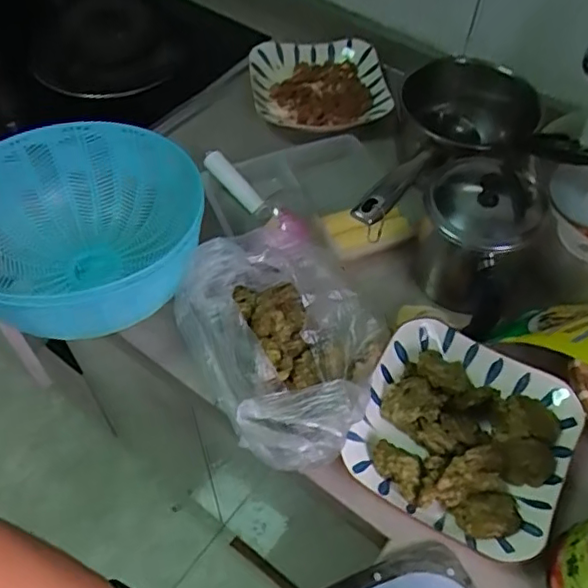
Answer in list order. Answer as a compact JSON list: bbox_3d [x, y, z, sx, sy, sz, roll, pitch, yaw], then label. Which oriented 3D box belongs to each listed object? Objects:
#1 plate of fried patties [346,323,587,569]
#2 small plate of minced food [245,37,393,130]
[{"bbox_3d":[0.155,0.116,0.525,0.177,0.041,0.183,25,57,15],"label":"plate of fried patties"},{"bbox_3d":[0.036,-0.293,0.834,0.187,0.037,0.190,-4,55,-5],"label":"small plate of minced food"}]

